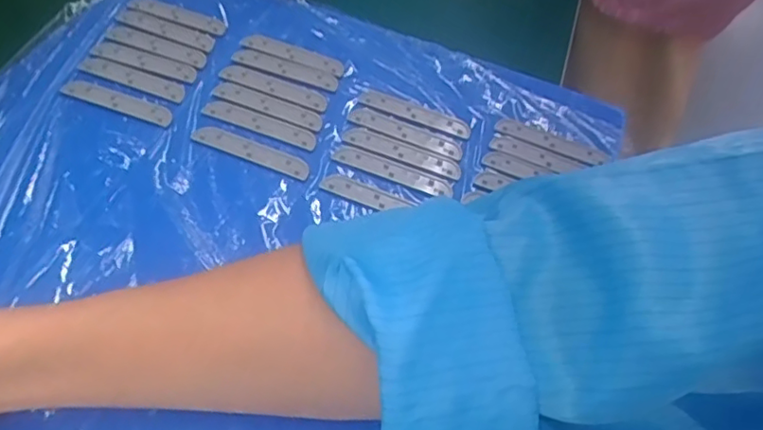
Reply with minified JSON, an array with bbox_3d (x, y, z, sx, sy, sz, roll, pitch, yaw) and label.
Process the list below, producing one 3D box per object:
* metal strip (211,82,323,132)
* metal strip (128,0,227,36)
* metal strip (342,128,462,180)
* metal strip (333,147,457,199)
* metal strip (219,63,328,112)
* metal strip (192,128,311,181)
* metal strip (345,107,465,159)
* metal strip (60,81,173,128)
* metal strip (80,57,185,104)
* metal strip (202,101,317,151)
[{"bbox_3d":[-0.076,-0.074,0.405,0.079,0.004,0.016,20,54,10],"label":"metal strip"},{"bbox_3d":[-0.154,-0.152,0.456,0.080,0.004,0.017,20,54,10],"label":"metal strip"},{"bbox_3d":[0.013,-0.042,0.388,0.078,0.004,0.016,19,54,9],"label":"metal strip"},{"bbox_3d":[0.006,-0.028,0.379,0.077,0.004,0.014,19,54,9],"label":"metal strip"},{"bbox_3d":[-0.074,-0.090,0.417,0.080,0.004,0.018,20,54,10],"label":"metal strip"},{"bbox_3d":[-0.081,-0.040,0.380,0.079,0.004,0.015,22,54,11],"label":"metal strip"},{"bbox_3d":[0.017,-0.056,0.400,0.078,0.004,0.018,22,54,11],"label":"metal strip"},{"bbox_3d":[-0.172,-0.075,0.396,0.080,0.004,0.016,19,54,9],"label":"metal strip"},{"bbox_3d":[-0.168,-0.094,0.412,0.079,0.004,0.017,19,54,9],"label":"metal strip"},{"bbox_3d":[-0.079,-0.060,0.395,0.079,0.004,0.016,20,54,9],"label":"metal strip"}]

